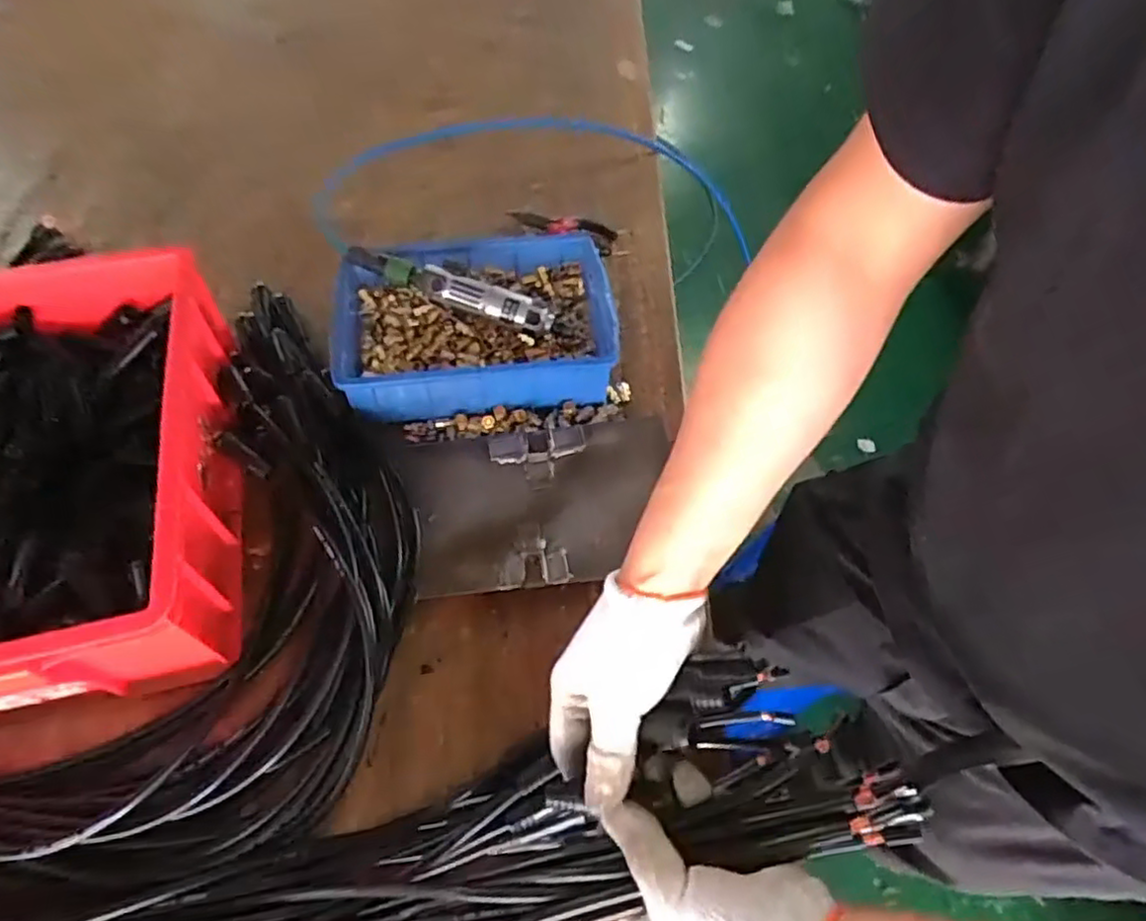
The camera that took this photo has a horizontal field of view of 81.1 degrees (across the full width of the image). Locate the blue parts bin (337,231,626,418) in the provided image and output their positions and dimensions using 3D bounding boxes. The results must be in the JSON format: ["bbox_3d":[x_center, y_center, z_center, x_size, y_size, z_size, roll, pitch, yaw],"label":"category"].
[{"bbox_3d":[-0.108,-0.144,0.753,0.302,0.081,0.205,-6,58,-6],"label":"blue parts bin"}]

